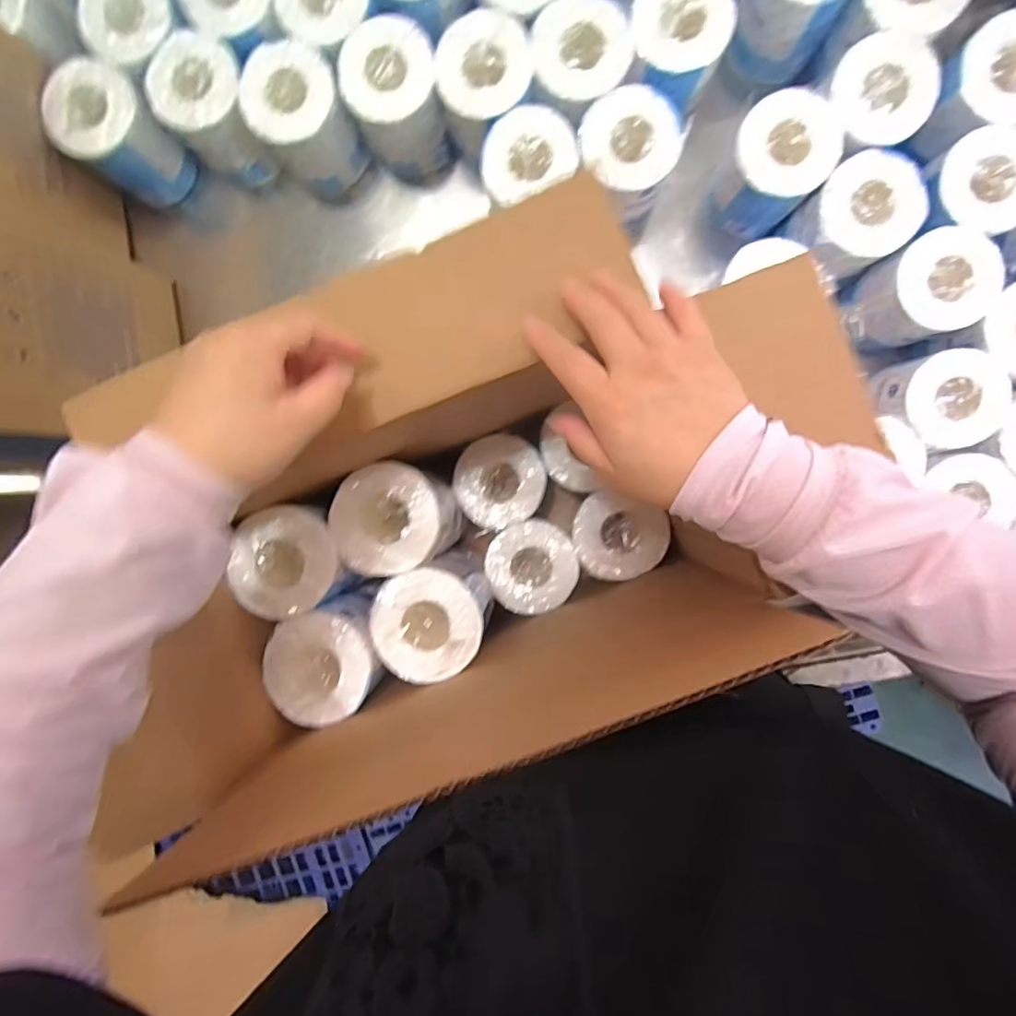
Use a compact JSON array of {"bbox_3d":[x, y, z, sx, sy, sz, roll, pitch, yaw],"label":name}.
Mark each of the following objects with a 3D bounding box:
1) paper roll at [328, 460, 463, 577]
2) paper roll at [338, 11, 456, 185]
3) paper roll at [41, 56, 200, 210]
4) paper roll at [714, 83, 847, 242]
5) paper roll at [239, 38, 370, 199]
[{"bbox_3d":[-0.104,0.006,0.502,0.094,0.112,0.097,0,95,4],"label":"paper roll"},{"bbox_3d":[-0.116,-0.442,0.582,0.090,0.121,0.103,-15,94,4],"label":"paper roll"},{"bbox_3d":[-0.433,-0.415,0.590,0.104,0.108,0.096,0,95,3],"label":"paper roll"},{"bbox_3d":[0.276,-0.355,0.557,0.091,0.108,0.094,0,95,3],"label":"paper roll"},{"bbox_3d":[-0.218,-0.421,0.579,0.097,0.101,0.115,-33,93,5],"label":"paper roll"}]

